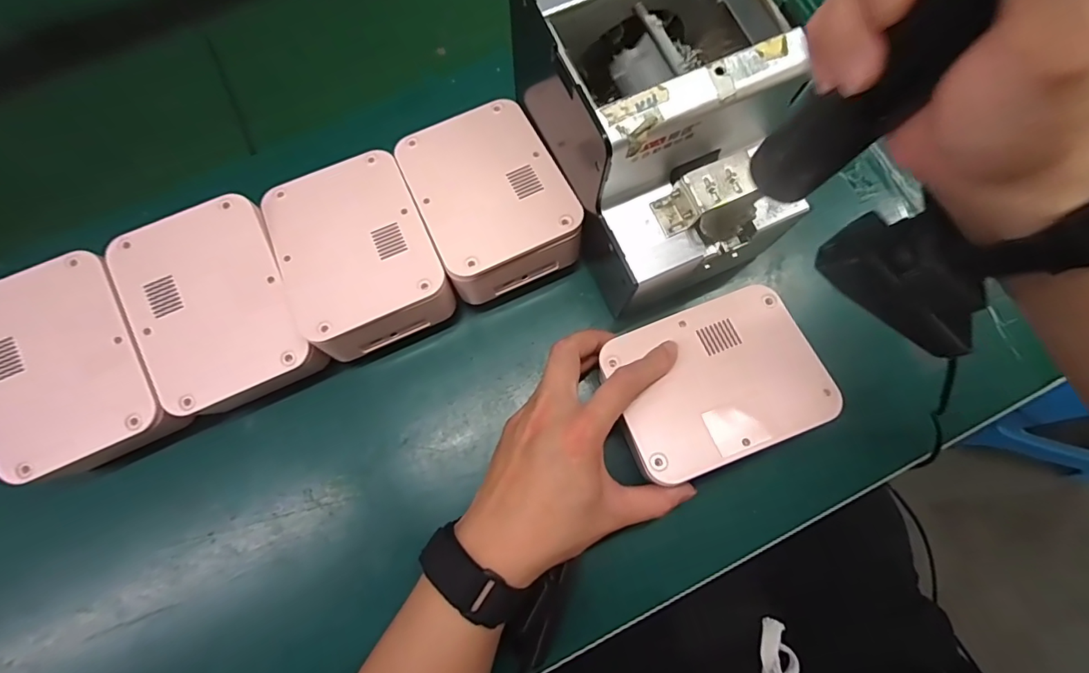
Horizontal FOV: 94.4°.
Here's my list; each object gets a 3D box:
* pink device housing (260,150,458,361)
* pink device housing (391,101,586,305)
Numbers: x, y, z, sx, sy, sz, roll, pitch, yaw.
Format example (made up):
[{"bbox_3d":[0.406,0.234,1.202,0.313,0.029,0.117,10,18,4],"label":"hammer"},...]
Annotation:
[{"bbox_3d":[-0.130,-0.060,0.352,0.096,0.036,0.130,-25,75,-6],"label":"pink device housing"},{"bbox_3d":[-0.040,-0.100,0.359,0.096,0.040,0.127,-25,75,-6],"label":"pink device housing"}]

